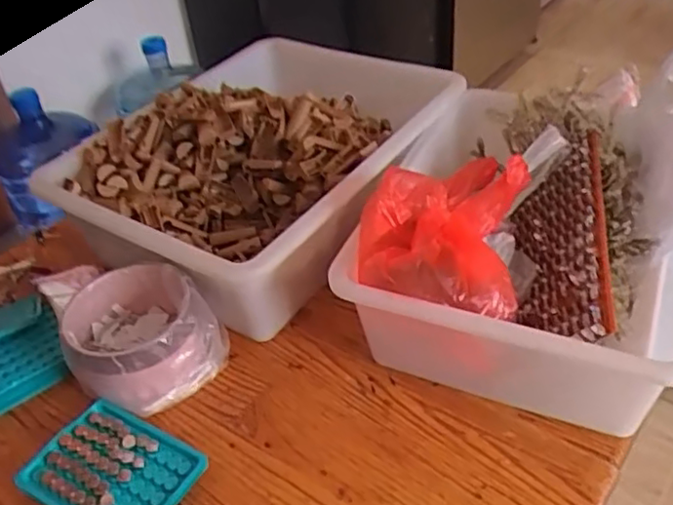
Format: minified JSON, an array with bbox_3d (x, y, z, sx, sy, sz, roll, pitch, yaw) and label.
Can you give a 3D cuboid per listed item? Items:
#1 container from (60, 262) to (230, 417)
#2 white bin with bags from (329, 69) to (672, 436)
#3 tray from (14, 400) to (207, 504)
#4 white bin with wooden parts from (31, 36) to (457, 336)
[{"bbox_3d":[-0.178,0.079,0.599,0.115,0.080,0.116,-4,42,3],"label":"container"},{"bbox_3d":[0.193,-0.025,0.633,0.291,0.163,0.366,14,46,22],"label":"white bin with bags"},{"bbox_3d":[-0.187,0.182,0.537,0.129,0.023,0.094,19,47,26],"label":"tray"},{"bbox_3d":[-0.082,-0.105,0.765,0.319,0.146,0.426,20,48,26],"label":"white bin with wooden parts"}]

